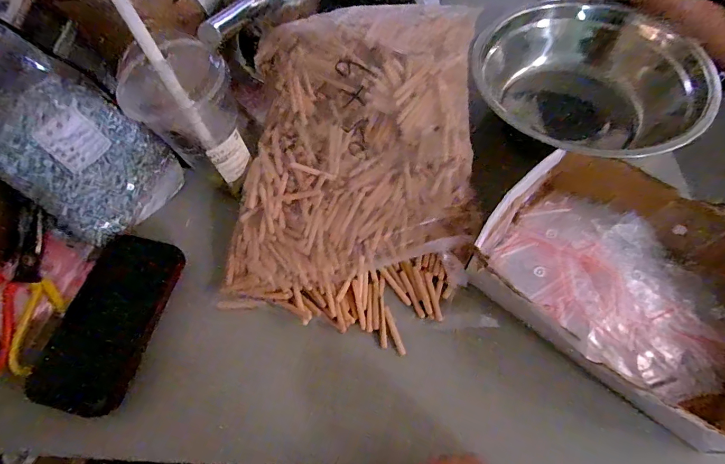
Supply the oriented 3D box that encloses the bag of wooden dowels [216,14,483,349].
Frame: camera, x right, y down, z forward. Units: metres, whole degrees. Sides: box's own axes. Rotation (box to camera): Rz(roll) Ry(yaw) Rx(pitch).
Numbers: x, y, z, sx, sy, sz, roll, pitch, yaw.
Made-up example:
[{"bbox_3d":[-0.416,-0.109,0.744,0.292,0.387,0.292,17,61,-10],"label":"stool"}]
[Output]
[{"bbox_3d":[-0.003,-0.076,0.394,0.239,0.048,0.337,6,88,0],"label":"bag of wooden dowels"}]

